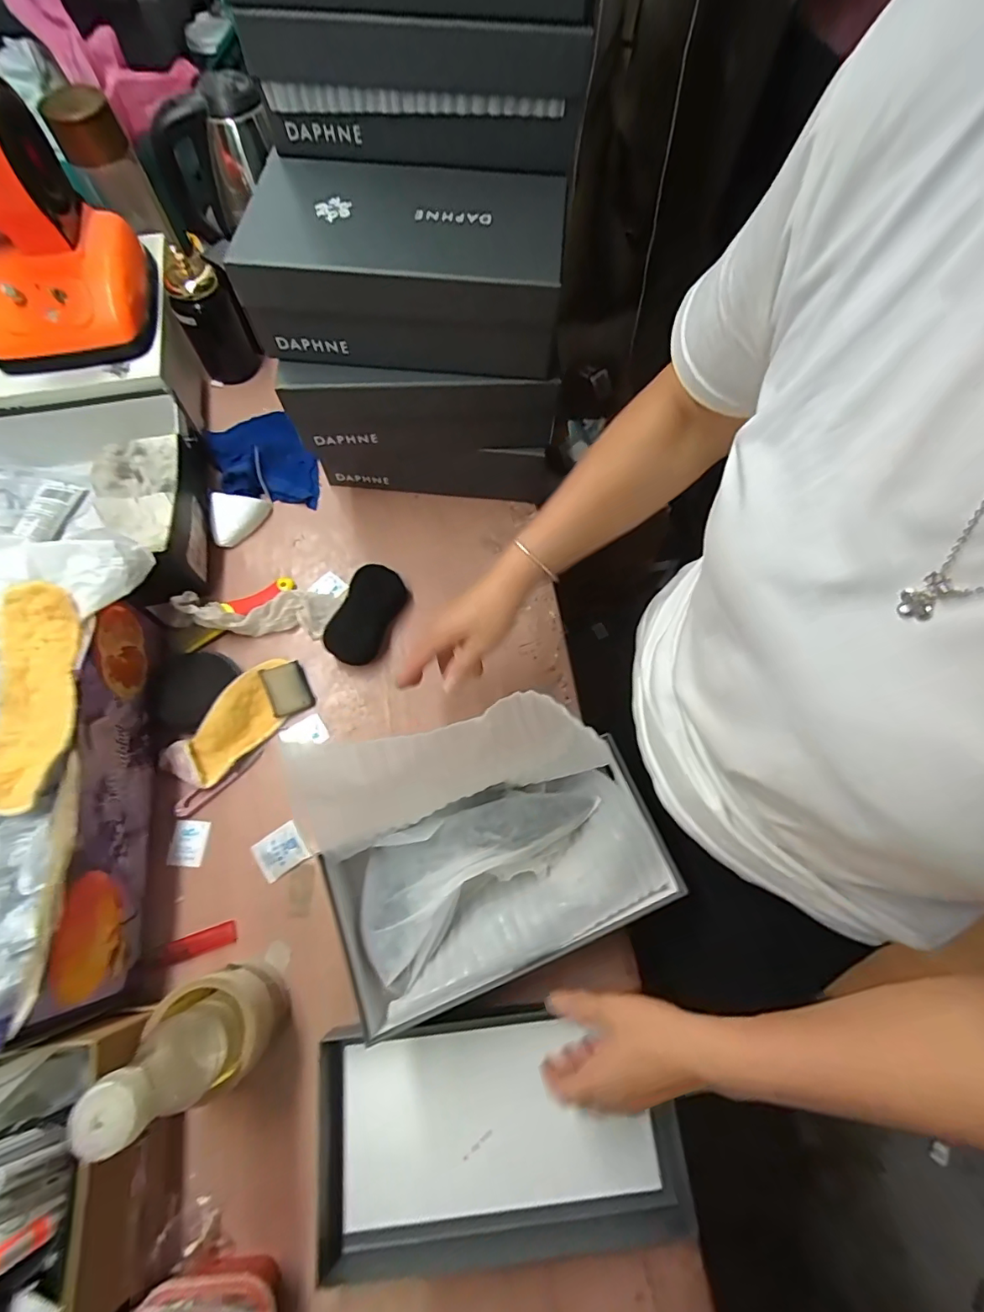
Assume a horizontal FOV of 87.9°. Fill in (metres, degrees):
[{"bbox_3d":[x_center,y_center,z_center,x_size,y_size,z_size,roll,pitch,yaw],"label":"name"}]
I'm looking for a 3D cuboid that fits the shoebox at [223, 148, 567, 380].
[{"bbox_3d":[-0.080,-0.393,0.515,0.297,0.096,0.177,8,68,1],"label":"shoebox"}]

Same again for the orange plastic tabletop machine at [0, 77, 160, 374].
[{"bbox_3d":[-0.533,-0.491,0.570,0.178,0.226,0.196,-14,69,-7],"label":"orange plastic tabletop machine"}]

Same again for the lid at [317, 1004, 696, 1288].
[{"bbox_3d":[0.007,0.415,0.450,0.308,0.032,0.162,-2,68,-3],"label":"lid"}]

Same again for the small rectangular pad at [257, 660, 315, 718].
[{"bbox_3d":[-0.241,0.038,0.601,0.045,0.016,0.061,-23,71,-11],"label":"small rectangular pad"}]

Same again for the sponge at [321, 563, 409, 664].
[{"bbox_3d":[-0.153,-0.051,0.624,0.060,0.034,0.127,24,69,8],"label":"sponge"}]

